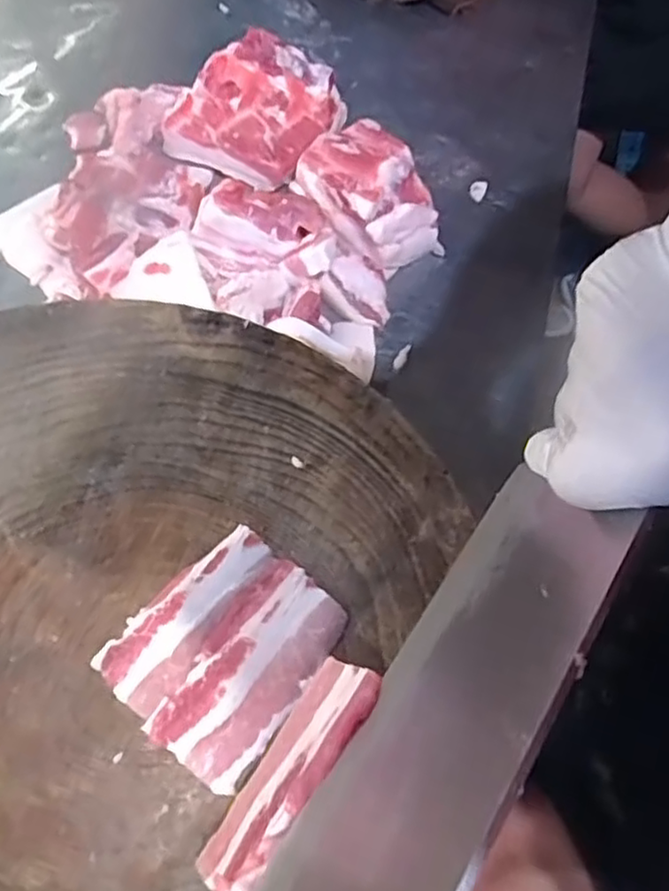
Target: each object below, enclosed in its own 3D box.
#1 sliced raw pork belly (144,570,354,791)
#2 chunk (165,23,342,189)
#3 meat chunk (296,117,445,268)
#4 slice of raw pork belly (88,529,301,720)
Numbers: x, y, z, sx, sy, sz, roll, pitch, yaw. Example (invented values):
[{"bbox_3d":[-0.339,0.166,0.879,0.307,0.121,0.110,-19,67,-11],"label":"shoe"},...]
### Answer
[{"bbox_3d":[-0.034,0.103,0.308,0.045,0.012,0.096,38,67,15],"label":"sliced raw pork belly"},{"bbox_3d":[-0.069,-0.289,0.585,0.118,0.050,0.117,28,64,11],"label":"chunk"},{"bbox_3d":[0.030,-0.202,0.556,0.076,0.059,0.112,-27,67,-16],"label":"meat chunk"},{"bbox_3d":[-0.065,0.081,0.320,0.093,0.009,0.039,-41,72,-21],"label":"slice of raw pork belly"}]

